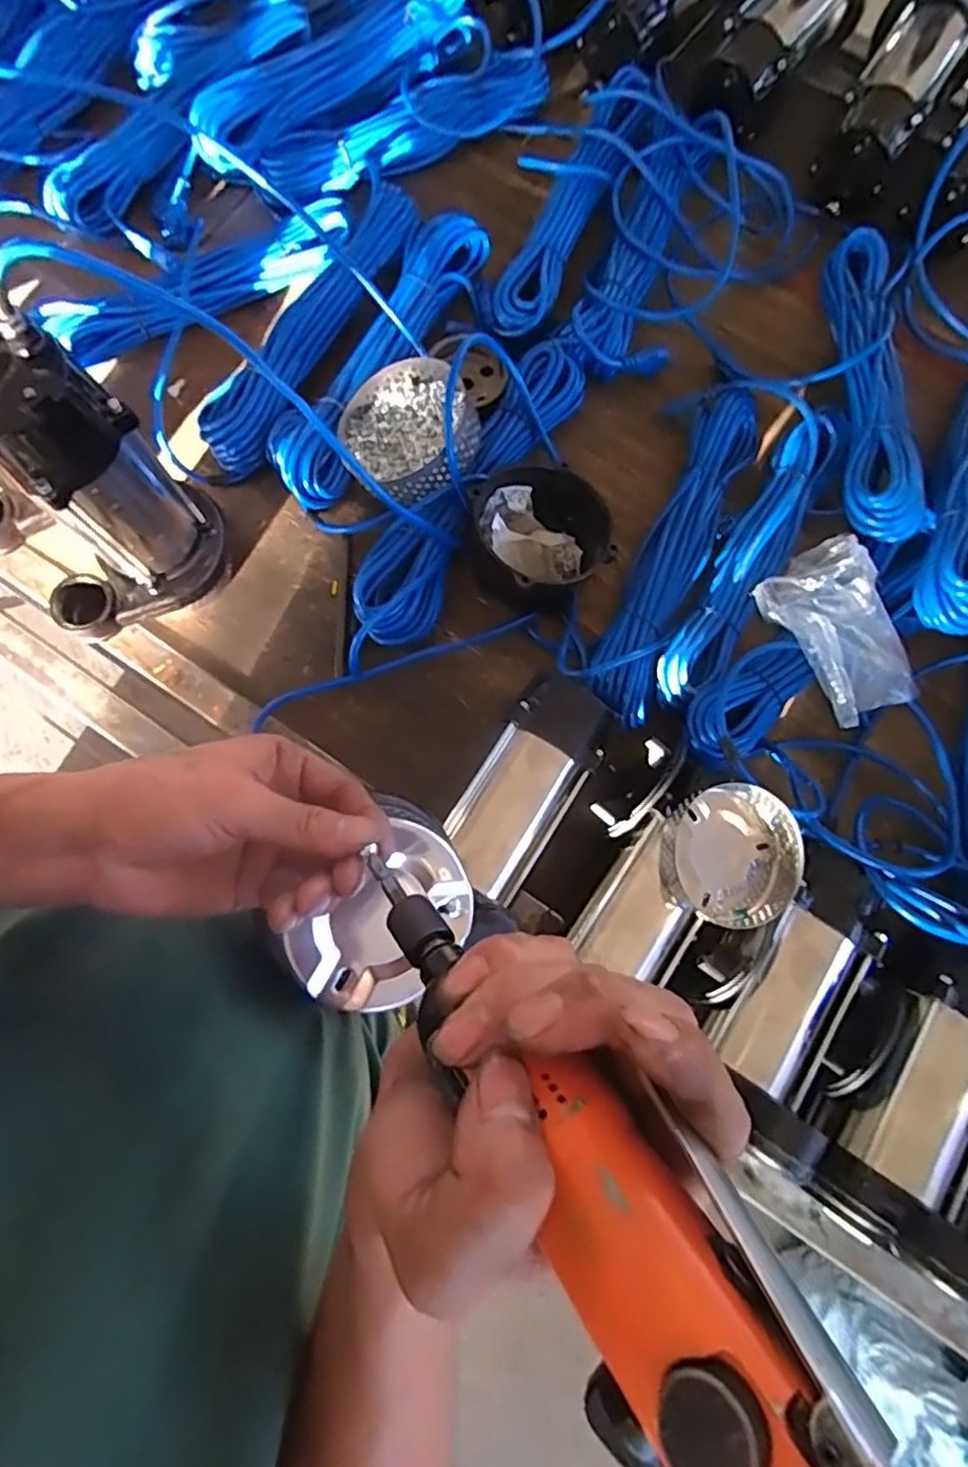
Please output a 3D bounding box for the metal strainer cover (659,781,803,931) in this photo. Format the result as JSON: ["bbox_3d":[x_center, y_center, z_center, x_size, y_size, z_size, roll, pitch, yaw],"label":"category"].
[{"bbox_3d":[0.196,0.096,0.517,0.106,0.034,0.107,6,78,1],"label":"metal strainer cover"}]

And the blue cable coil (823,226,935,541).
[{"bbox_3d":[0.377,-0.347,0.642,0.080,0.035,0.324,-3,78,-1],"label":"blue cable coil"}]

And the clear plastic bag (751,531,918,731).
[{"bbox_3d":[0.321,-0.089,0.587,0.103,0.063,0.155,-36,80,-8],"label":"clear plastic bag"}]

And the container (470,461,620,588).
[{"bbox_3d":[0.064,-0.194,0.634,0.117,0.081,0.125,0,78,0],"label":"container"}]

